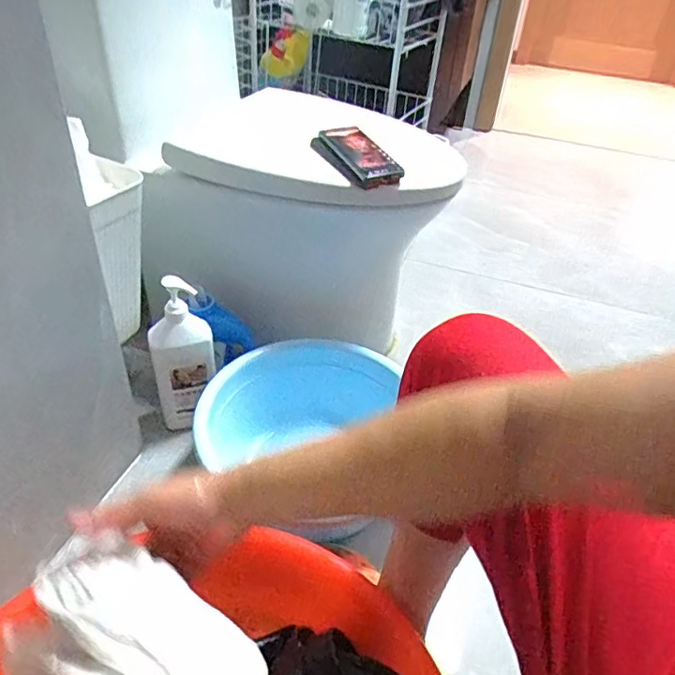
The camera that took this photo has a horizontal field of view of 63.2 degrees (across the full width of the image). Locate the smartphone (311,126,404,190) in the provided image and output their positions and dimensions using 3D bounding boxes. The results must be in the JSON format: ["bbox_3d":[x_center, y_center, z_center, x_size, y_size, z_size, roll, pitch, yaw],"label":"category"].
[{"bbox_3d":[0.032,-0.287,0.864,0.081,0.020,0.156,-27,58,-21],"label":"smartphone"}]

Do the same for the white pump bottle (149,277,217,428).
[{"bbox_3d":[-0.252,0.033,0.905,0.098,0.274,0.055,-9,40,-17],"label":"white pump bottle"}]

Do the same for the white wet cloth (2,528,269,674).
[{"bbox_3d":[-0.143,0.195,0.352,0.194,0.046,0.108,26,43,25],"label":"white wet cloth"}]

